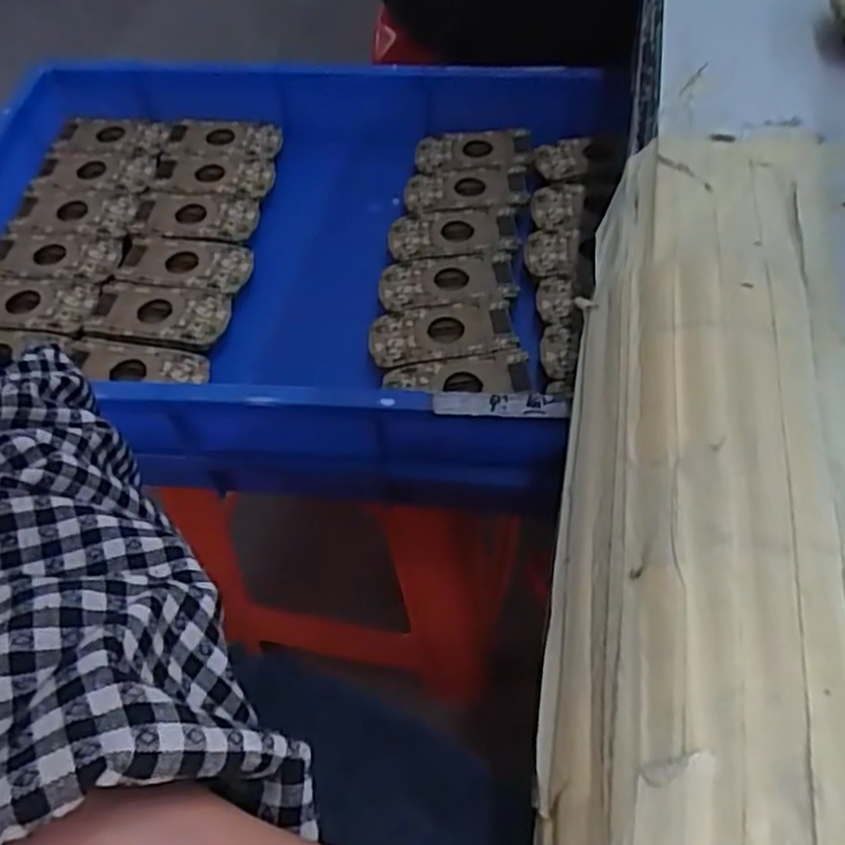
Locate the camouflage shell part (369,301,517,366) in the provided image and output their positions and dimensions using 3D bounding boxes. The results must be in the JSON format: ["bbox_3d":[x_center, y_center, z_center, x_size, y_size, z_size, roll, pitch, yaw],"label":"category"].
[{"bbox_3d":[0.012,-0.062,0.518,0.097,0.008,0.049,-5,54,1],"label":"camouflage shell part"}]

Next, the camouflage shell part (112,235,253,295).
[{"bbox_3d":[-0.179,-0.118,0.573,0.098,0.011,0.051,7,55,10],"label":"camouflage shell part"}]

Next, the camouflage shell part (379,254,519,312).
[{"bbox_3d":[0.017,-0.103,0.550,0.095,0.008,0.048,-4,54,2],"label":"camouflage shell part"}]

